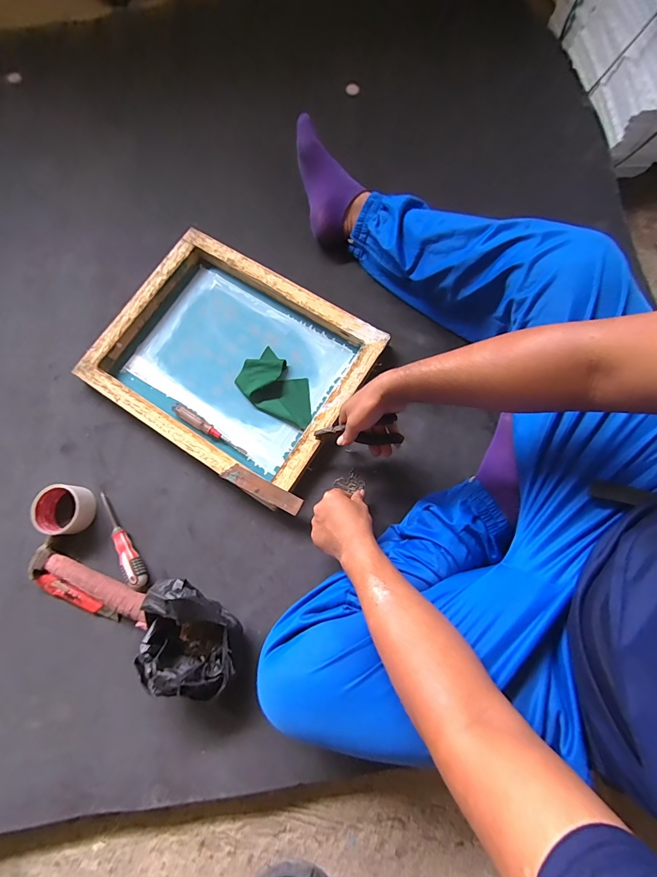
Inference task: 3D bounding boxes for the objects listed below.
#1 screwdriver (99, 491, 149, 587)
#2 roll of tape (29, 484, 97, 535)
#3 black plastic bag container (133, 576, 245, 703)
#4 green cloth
[{"bbox_3d":[-0.370,0.179,0.660,0.036,0.031,0.181,-31,77,-4],"label":"screwdriver"},{"bbox_3d":[-0.473,0.127,0.674,0.099,0.048,0.085,4,77,4],"label":"roll of tape"},{"bbox_3d":[-0.213,0.310,0.582,0.157,0.112,0.144,20,80,5],"label":"black plastic bag container"},{"bbox_3d":[-0.095,-0.095,0.714,0.171,0.034,0.100,39,82,11],"label":"green cloth"}]

